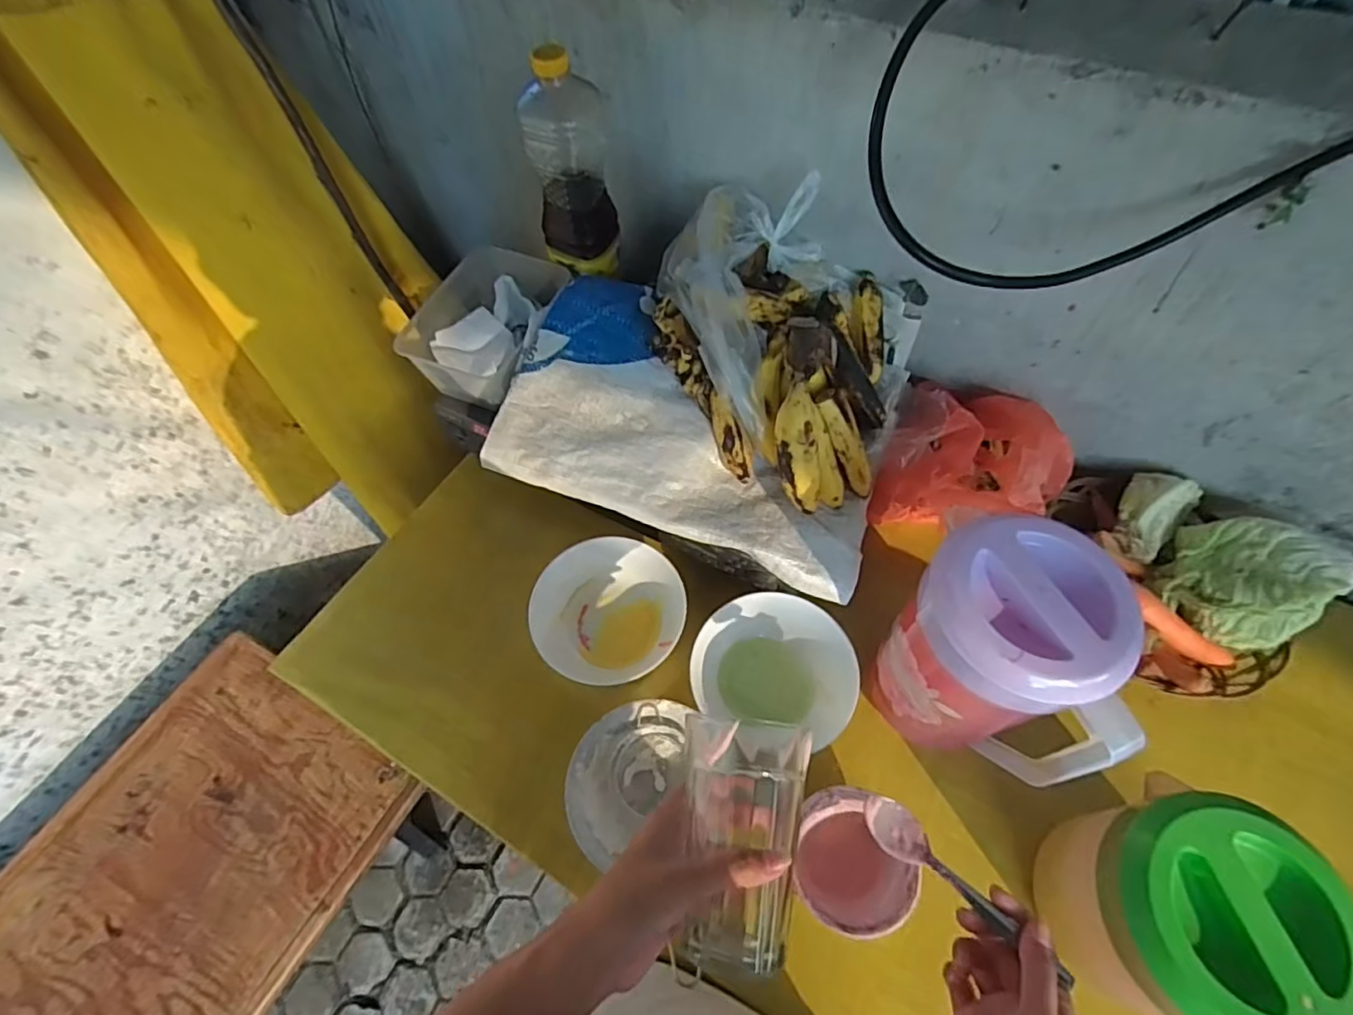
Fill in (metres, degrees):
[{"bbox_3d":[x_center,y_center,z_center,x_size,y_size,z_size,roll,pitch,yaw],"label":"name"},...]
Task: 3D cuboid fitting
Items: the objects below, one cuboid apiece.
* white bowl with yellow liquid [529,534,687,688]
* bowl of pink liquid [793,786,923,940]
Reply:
[{"bbox_3d":[-0.064,0.104,0.608,0.140,0.060,0.144,-1,61,2],"label":"white bowl with yellow liquid"},{"bbox_3d":[0.141,0.280,0.491,0.090,0.069,0.094,-1,61,2],"label":"bowl of pink liquid"}]

